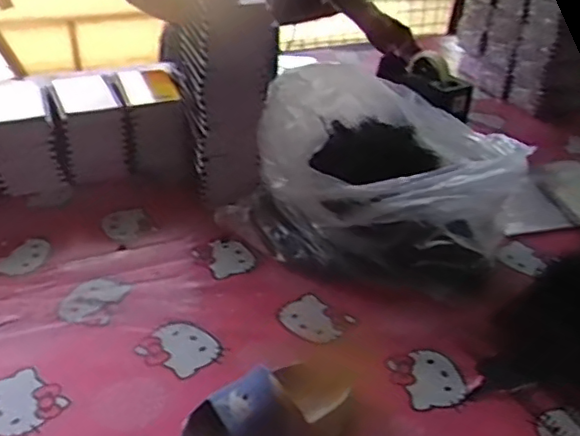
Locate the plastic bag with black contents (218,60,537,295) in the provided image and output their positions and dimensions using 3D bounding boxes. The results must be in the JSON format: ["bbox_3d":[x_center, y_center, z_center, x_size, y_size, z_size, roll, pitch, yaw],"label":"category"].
[{"bbox_3d":[0.132,-0.058,0.835,0.325,0.174,0.329,26,39,30],"label":"plastic bag with black contents"}]

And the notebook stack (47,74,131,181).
[{"bbox_3d":[-0.315,-0.144,0.967,0.105,0.109,0.146,-11,36,-22],"label":"notebook stack"}]

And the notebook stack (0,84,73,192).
[{"bbox_3d":[-0.396,-0.126,0.925,0.104,0.117,0.130,-12,36,-23],"label":"notebook stack"}]

